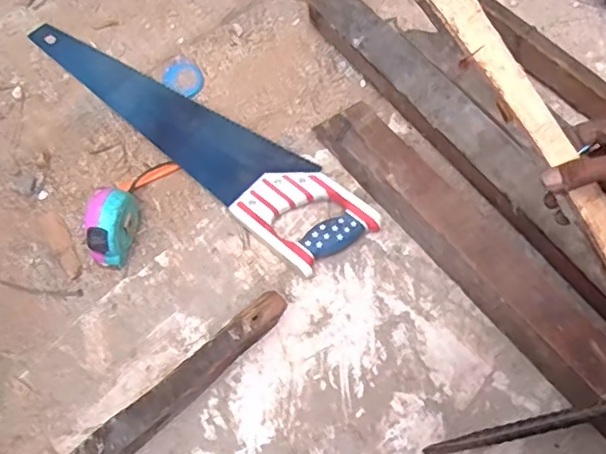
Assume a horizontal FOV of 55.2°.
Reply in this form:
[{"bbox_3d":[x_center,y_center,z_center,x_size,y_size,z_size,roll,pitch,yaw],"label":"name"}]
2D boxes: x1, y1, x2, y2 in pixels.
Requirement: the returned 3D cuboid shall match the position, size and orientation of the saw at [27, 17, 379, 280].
[{"bbox_3d":[-0.139,-0.134,0.748,0.516,0.024,0.112,40,73,14],"label":"saw"}]

